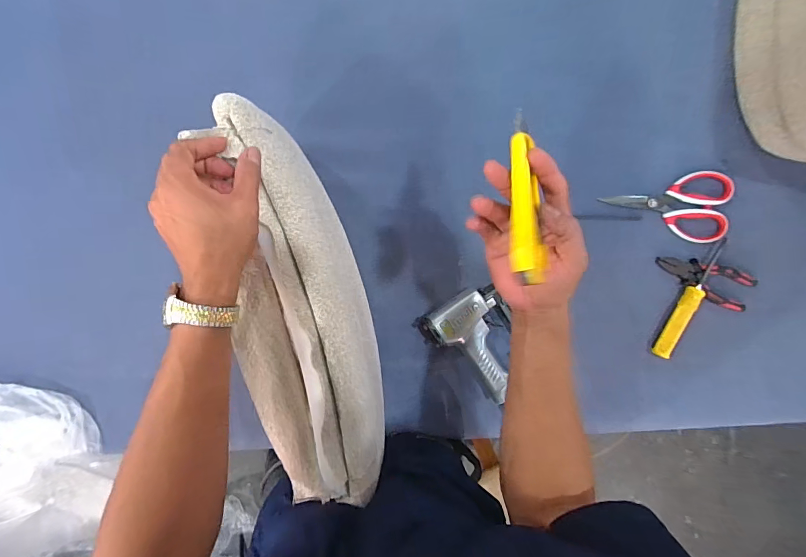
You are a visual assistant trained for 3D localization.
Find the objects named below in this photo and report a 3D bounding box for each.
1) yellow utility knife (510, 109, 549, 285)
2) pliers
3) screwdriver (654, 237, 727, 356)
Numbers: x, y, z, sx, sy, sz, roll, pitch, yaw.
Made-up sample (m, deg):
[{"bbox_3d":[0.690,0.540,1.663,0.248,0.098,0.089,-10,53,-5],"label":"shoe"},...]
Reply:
[{"bbox_3d":[0.095,-0.067,0.311,0.023,0.016,0.145,6,68,-6],"label":"yellow utility knife"},{"bbox_3d":[0.443,0.000,0.583,0.139,0.026,0.053,26,94,5],"label":"pliers"},{"bbox_3d":[0.423,0.031,0.581,0.022,0.027,0.189,26,94,-6],"label":"screwdriver"}]

